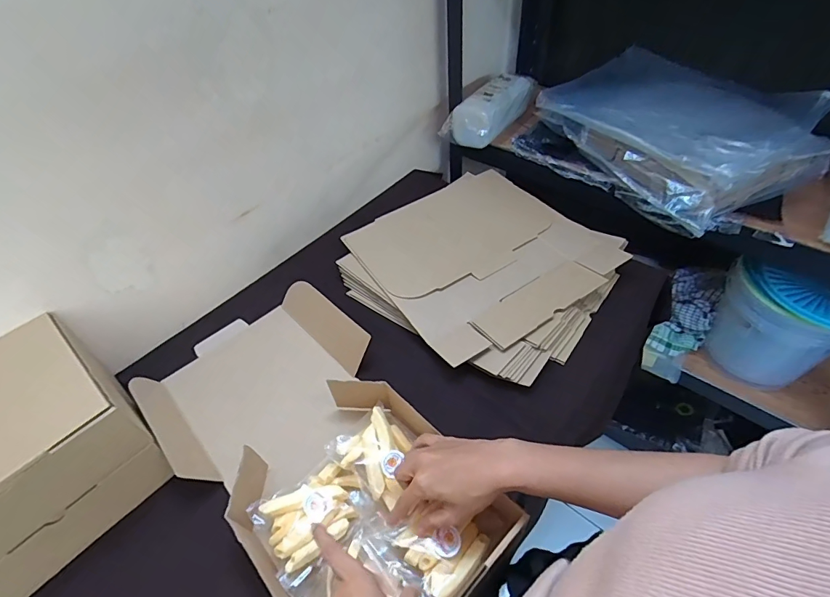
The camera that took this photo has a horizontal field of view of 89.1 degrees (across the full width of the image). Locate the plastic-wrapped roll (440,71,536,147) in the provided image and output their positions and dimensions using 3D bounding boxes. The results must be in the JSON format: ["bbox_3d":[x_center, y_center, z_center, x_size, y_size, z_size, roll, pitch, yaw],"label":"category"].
[{"bbox_3d":[0.161,-0.399,0.874,0.106,0.075,0.228,26,55,25],"label":"plastic-wrapped roll"}]

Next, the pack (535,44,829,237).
[{"bbox_3d":[0.460,-0.299,0.745,0.339,0.108,0.399,-26,51,-18],"label":"pack"}]

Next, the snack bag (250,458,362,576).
[{"bbox_3d":[-0.110,0.229,0.451,0.107,0.034,0.082,-29,57,-21],"label":"snack bag"}]

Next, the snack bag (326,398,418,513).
[{"bbox_3d":[-0.039,0.175,0.488,0.093,0.027,0.086,31,58,23],"label":"snack bag"}]

